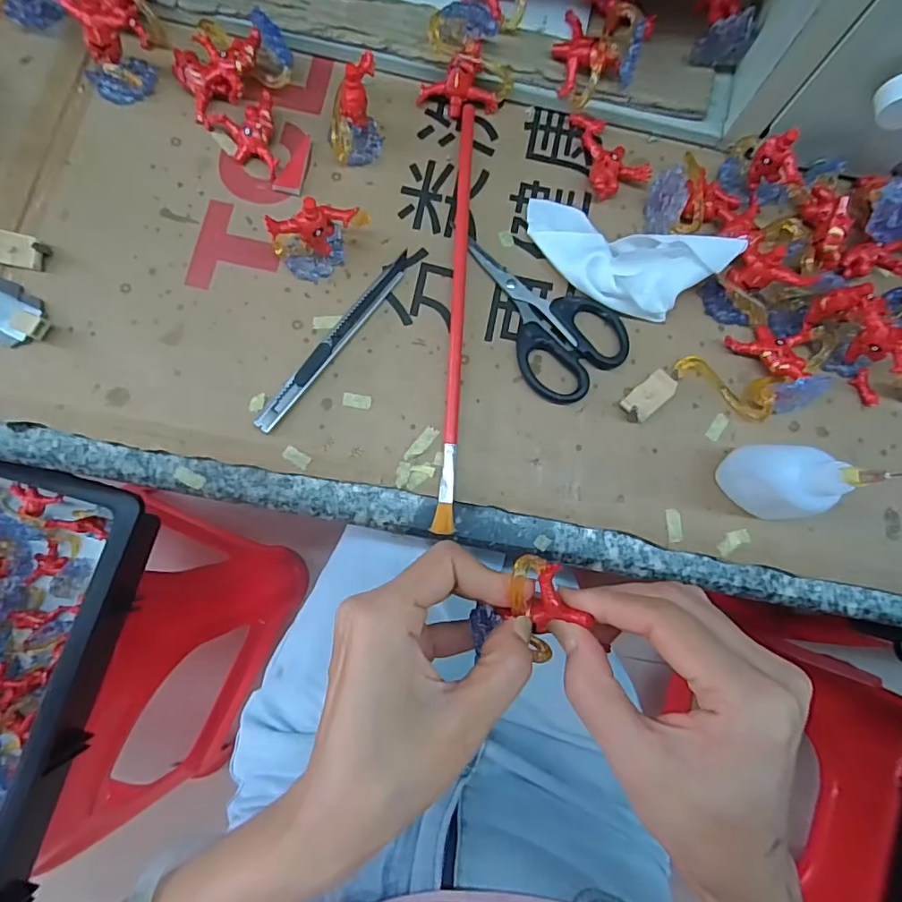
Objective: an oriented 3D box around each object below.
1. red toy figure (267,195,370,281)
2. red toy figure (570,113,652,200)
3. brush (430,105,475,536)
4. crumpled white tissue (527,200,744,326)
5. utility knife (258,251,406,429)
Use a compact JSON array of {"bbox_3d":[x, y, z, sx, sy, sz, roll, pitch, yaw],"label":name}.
[{"bbox_3d":[-0.072,-0.120,0.298,0.054,0.048,0.026,-20,85,-5],"label":"red toy figure"},{"bbox_3d":[0.102,-0.188,0.337,0.040,0.016,0.060,-8,84,-3],"label":"red toy figure"},{"bbox_3d":[0.003,-0.084,0.313,0.010,0.010,0.259,3,83,-2],"label":"brush"},{"bbox_3d":[0.097,-0.112,0.315,0.118,0.028,0.051,22,83,16],"label":"crumpled white tissue"},{"bbox_3d":[-0.065,-0.064,0.307,0.013,0.010,0.130,35,83,2],"label":"utility knife"}]

